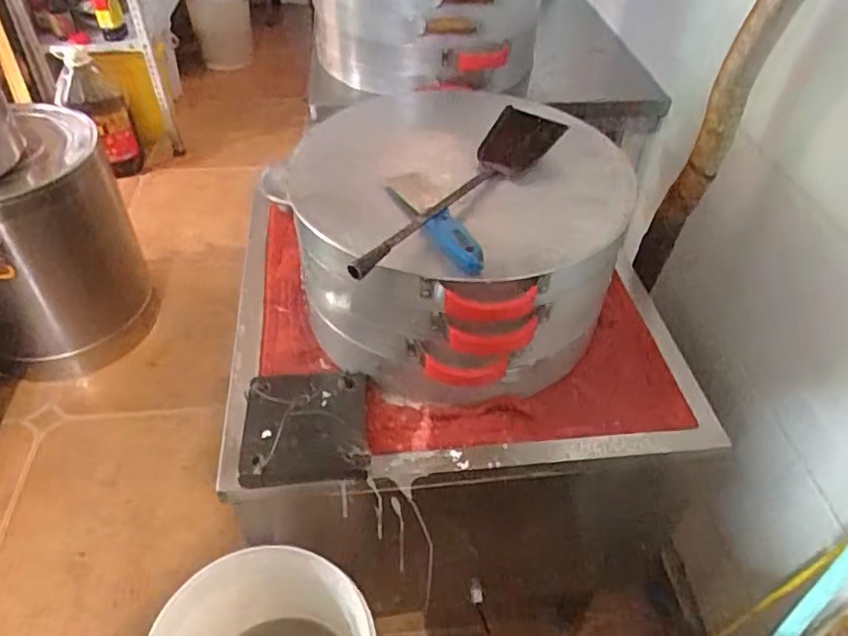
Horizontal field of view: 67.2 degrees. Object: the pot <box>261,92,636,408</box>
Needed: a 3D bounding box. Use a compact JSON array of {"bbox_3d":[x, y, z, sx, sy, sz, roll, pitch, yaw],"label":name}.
[{"bbox_3d":[0.024,-0.107,0.907,0.462,0.259,0.398,23,48,21],"label":"pot"}]

